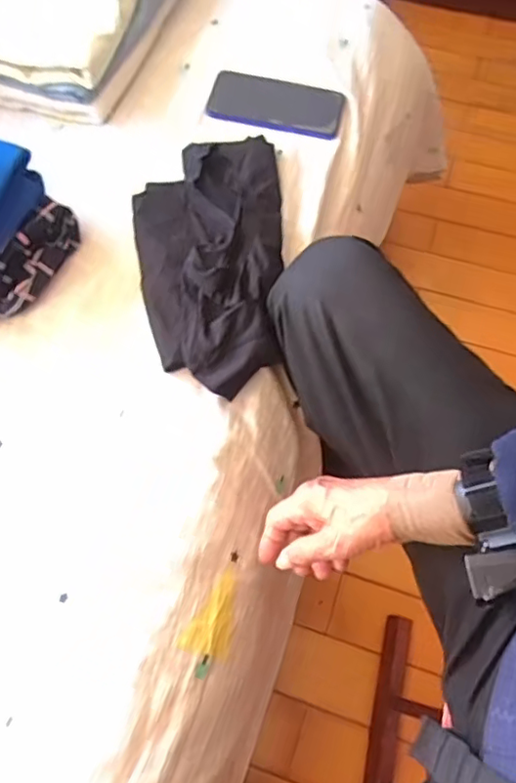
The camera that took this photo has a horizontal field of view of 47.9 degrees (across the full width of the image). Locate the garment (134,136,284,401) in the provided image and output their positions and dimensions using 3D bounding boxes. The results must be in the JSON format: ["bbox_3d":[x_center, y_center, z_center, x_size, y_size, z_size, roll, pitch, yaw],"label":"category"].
[{"bbox_3d":[-0.049,-0.143,0.593,0.149,0.042,0.305,-3,63,-1],"label":"garment"}]

